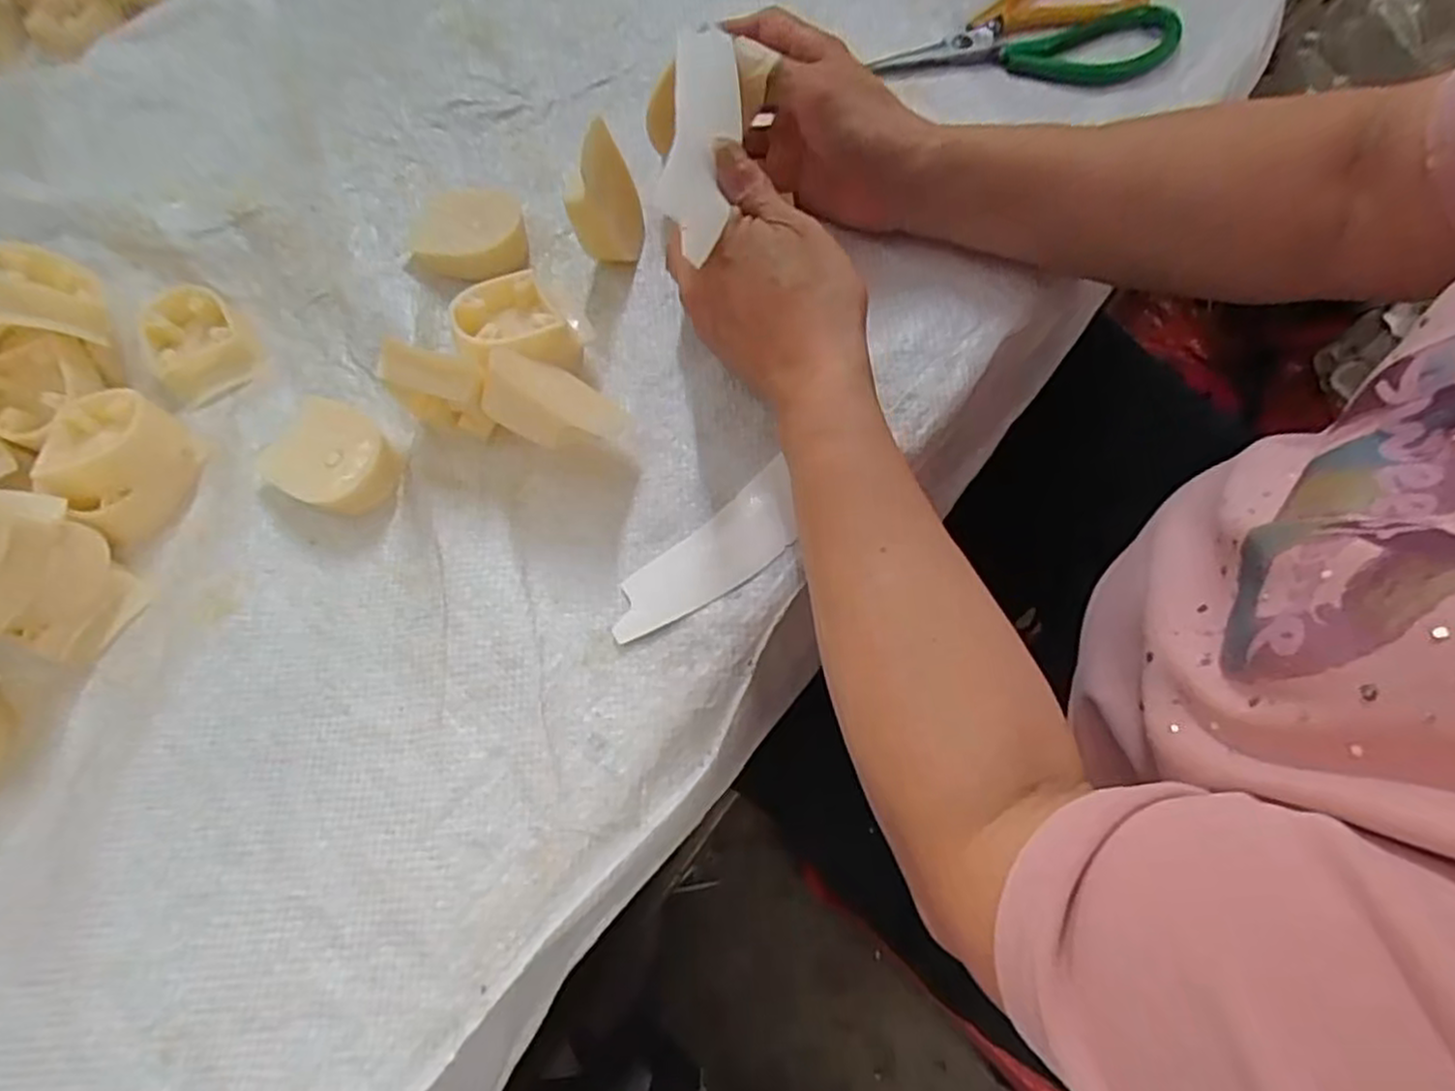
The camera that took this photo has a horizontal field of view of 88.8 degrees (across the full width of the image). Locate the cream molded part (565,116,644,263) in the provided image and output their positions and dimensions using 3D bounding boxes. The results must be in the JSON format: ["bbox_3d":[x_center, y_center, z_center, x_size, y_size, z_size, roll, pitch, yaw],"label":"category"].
[{"bbox_3d":[-0.064,-0.177,0.380,0.035,0.063,0.031,-12,67,-2],"label":"cream molded part"}]

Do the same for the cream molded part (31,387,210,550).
[{"bbox_3d":[-0.286,-0.040,0.351,0.058,0.033,0.057,39,74,17],"label":"cream molded part"}]

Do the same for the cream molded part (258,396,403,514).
[{"bbox_3d":[-0.186,-0.040,0.353,0.063,0.021,0.050,29,72,14],"label":"cream molded part"}]

